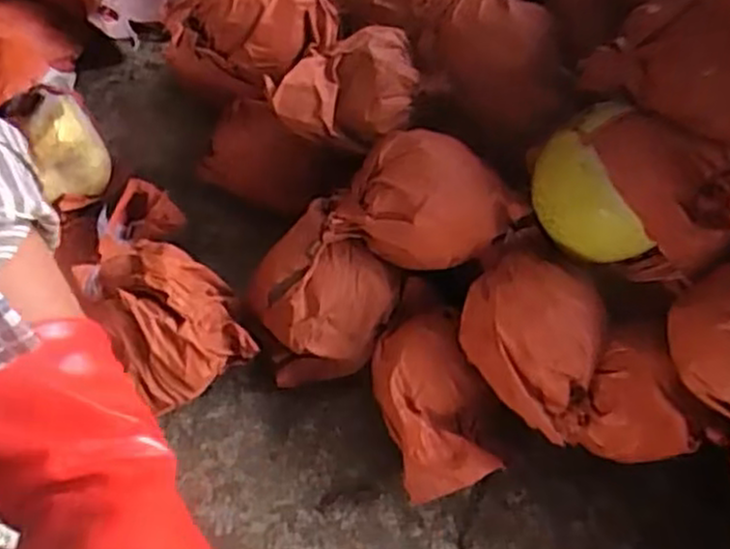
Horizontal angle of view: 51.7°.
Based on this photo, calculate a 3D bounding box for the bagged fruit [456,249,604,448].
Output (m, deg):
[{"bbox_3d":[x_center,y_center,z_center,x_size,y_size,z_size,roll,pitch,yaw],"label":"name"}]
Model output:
[{"bbox_3d":[0.104,0.041,0.469,0.085,0.070,0.093,0,58,-1],"label":"bagged fruit"}]

